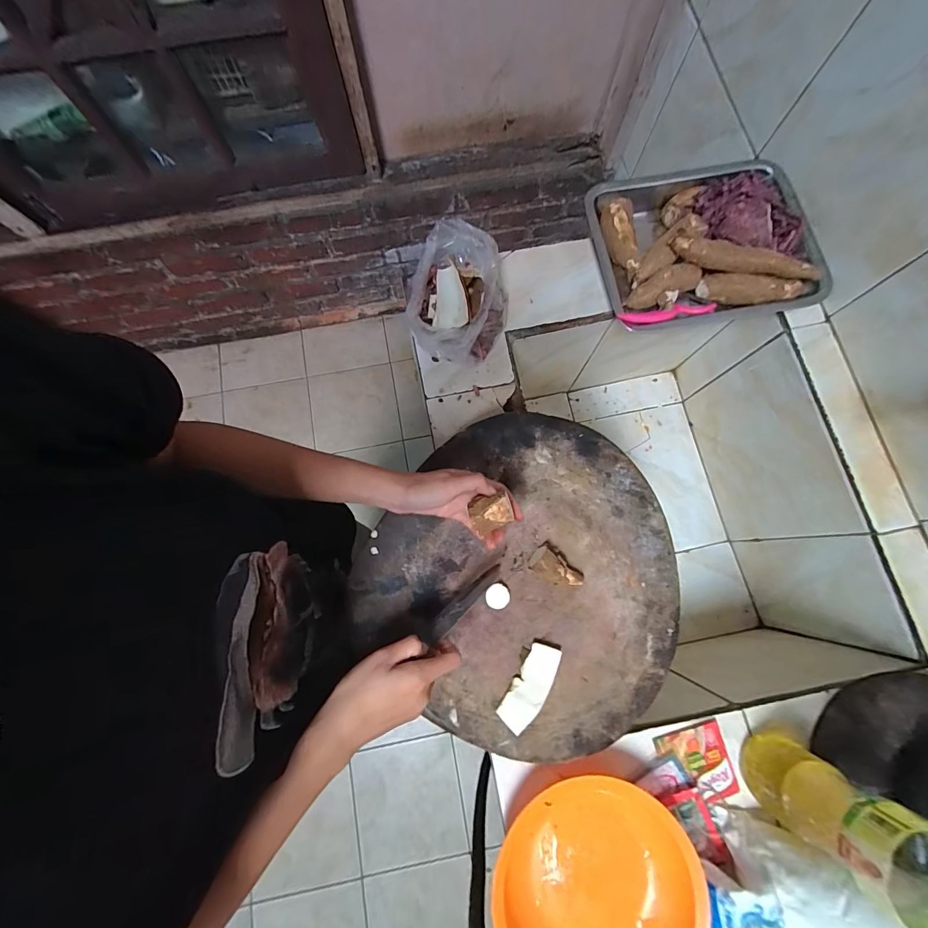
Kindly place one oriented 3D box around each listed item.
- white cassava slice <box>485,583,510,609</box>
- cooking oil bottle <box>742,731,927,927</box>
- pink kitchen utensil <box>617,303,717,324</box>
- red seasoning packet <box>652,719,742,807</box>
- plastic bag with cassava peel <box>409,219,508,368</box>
[{"bbox_3d":[0.037,0.145,0.436,0.026,0.011,0.026,0,78,0],"label":"white cassava slice"},{"bbox_3d":[0.341,0.312,0.327,0.064,0.234,0.072,36,80,7],"label":"cooking oil bottle"},{"bbox_3d":[0.274,-0.203,0.537,0.133,0.010,0.019,-10,78,-2],"label":"pink kitchen utensil"},{"bbox_3d":[0.262,0.338,0.444,0.077,0.009,0.074,-14,78,-3],"label":"red seasoning packet"},{"bbox_3d":[-0.004,-0.220,0.530,0.119,0.083,0.170,11,78,2],"label":"plastic bag with cassava peel"}]

